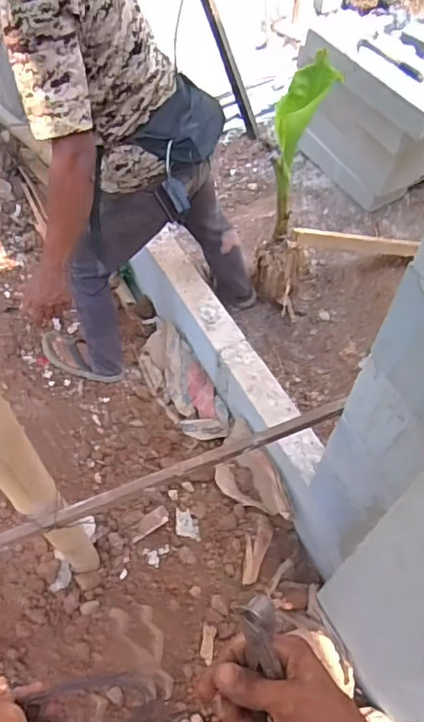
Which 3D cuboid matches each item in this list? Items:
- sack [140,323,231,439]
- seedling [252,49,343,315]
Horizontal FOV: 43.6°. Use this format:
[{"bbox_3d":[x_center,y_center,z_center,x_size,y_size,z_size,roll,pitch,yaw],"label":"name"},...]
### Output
[{"bbox_3d":[-0.106,0.070,1.690,0.169,0.097,0.460,-27,61,-16],"label":"sack"},{"bbox_3d":[0.233,-0.487,1.568,0.165,0.708,0.223,9,57,6],"label":"seedling"}]

